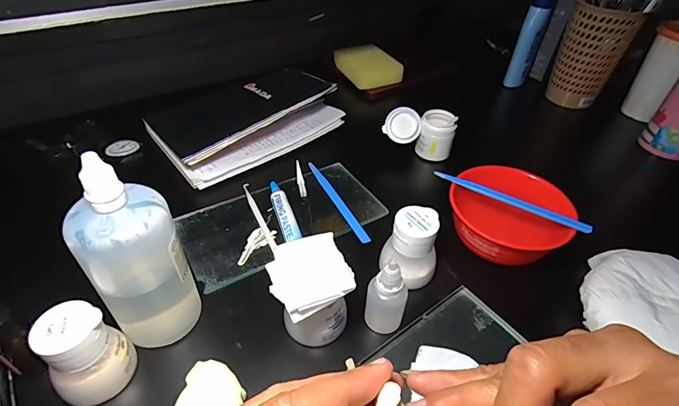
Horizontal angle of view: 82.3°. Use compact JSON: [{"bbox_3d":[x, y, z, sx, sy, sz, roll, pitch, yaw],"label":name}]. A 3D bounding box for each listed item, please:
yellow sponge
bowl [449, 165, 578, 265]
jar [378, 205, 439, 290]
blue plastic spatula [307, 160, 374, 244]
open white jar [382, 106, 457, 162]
[{"bbox_3d":[0.048,-0.228,0.643,0.081,0.032,0.103,-15,46,-19],"label":"yellow sponge"},{"bbox_3d":[0.160,0.016,0.378,0.105,0.050,0.101,2,43,-2],"label":"bowl"},{"bbox_3d":[0.062,0.039,0.339,0.049,0.060,0.044,14,44,11],"label":"jar"},{"bbox_3d":[-0.003,-0.003,0.424,0.010,0.005,0.134,-17,47,-21],"label":"blue plastic spatula"},{"bbox_3d":[0.099,-0.086,0.491,0.085,0.059,0.041,7,43,4],"label":"open white jar"}]

